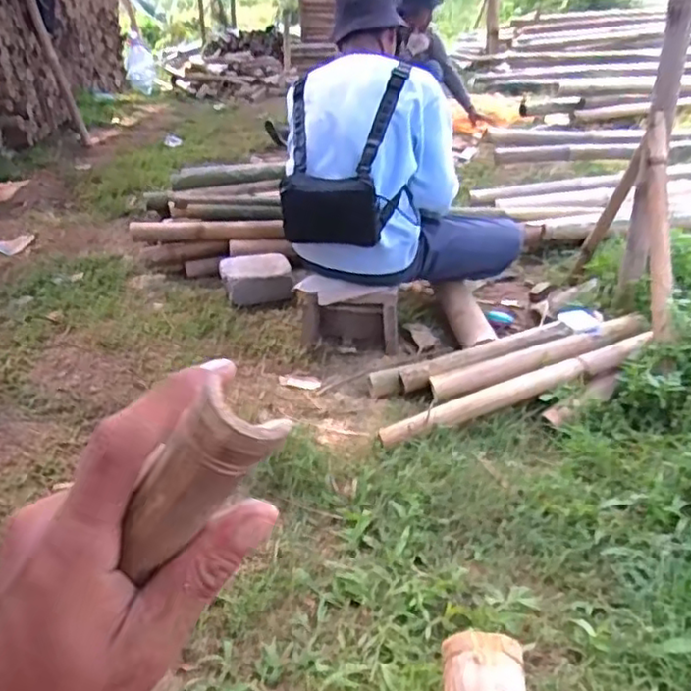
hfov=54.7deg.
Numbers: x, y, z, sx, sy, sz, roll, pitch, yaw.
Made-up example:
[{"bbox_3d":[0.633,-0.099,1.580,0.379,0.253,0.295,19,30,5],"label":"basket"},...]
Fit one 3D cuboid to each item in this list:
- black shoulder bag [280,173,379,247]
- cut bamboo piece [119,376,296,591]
[{"bbox_3d":[-0.036,-0.323,1.615,0.246,0.158,0.056,9,29,23],"label":"black shoulder bag"},{"bbox_3d":[-0.055,0.051,0.232,0.028,0.094,0.014,36,33,-2],"label":"cut bamboo piece"}]

